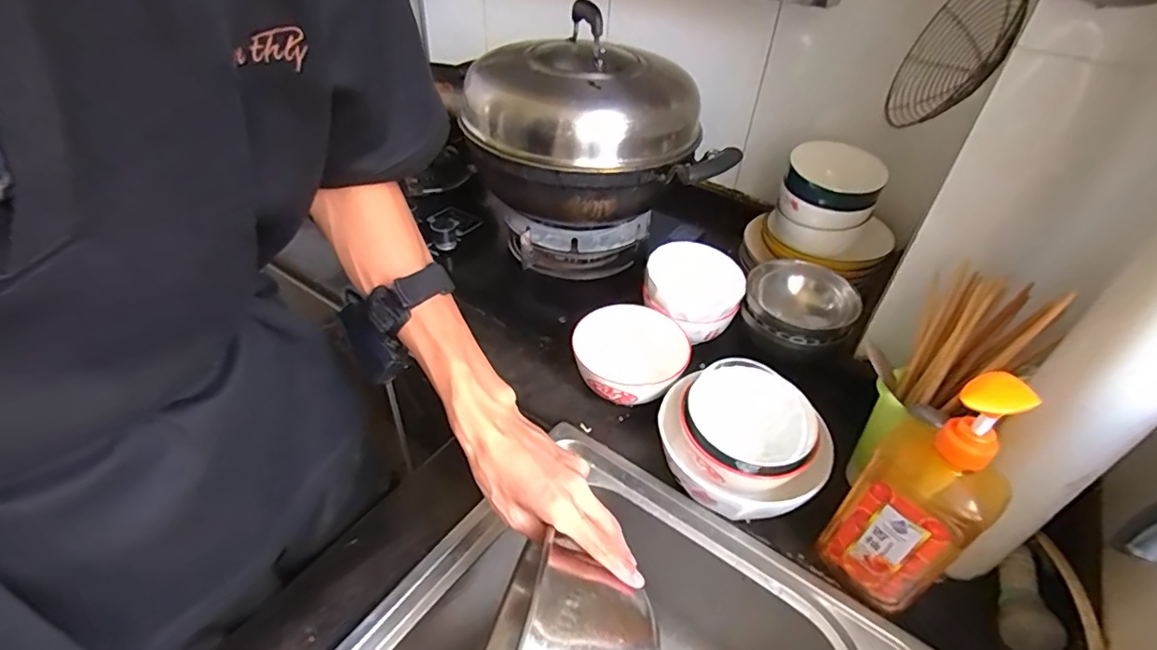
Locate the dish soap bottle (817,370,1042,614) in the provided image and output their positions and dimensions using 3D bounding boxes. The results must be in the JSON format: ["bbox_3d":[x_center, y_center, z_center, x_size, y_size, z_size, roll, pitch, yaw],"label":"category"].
[{"bbox_3d":[0.288,0.136,0.461,0.077,0.263,0.086,-30,51,-32],"label":"dish soap bottle"}]

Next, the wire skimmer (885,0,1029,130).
[{"bbox_3d":[0.391,-0.373,0.495,0.075,0.377,0.170,21,44,19],"label":"wire skimmer"}]

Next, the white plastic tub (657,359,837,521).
[{"bbox_3d":[0.168,0.128,0.589,0.168,0.096,0.141,30,48,27],"label":"white plastic tub"}]

